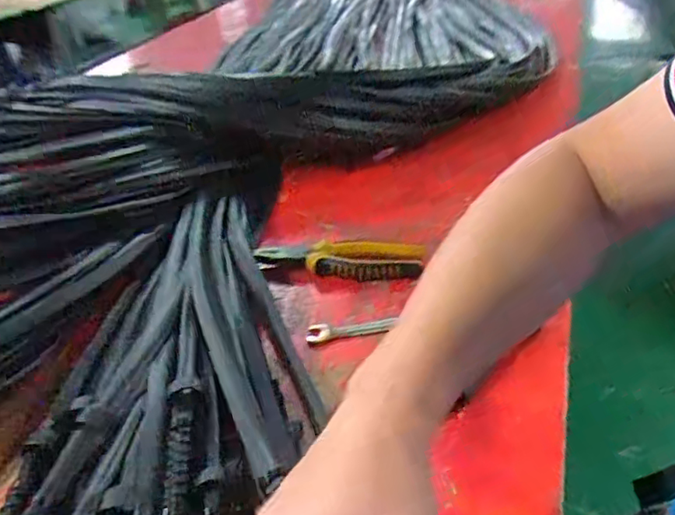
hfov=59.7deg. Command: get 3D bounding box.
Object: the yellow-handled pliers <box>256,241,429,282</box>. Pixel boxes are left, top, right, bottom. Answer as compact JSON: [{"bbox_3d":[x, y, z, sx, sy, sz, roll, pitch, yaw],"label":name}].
[{"bbox_3d":[0.000,0.000,0.678,0.192,0.018,0.050,2,35,14],"label":"yellow-handled pliers"}]

